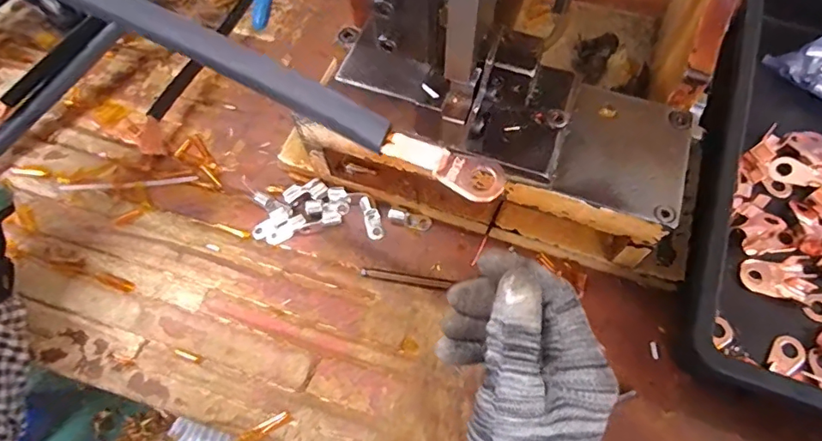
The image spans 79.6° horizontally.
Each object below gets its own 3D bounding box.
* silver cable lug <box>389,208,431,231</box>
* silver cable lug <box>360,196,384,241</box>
[{"bbox_3d":[-0.001,-0.001,0.367,0.031,0.007,0.012,13,65,8],"label":"silver cable lug"},{"bbox_3d":[-0.030,-0.002,0.370,0.012,0.004,0.034,-19,84,-8],"label":"silver cable lug"}]

